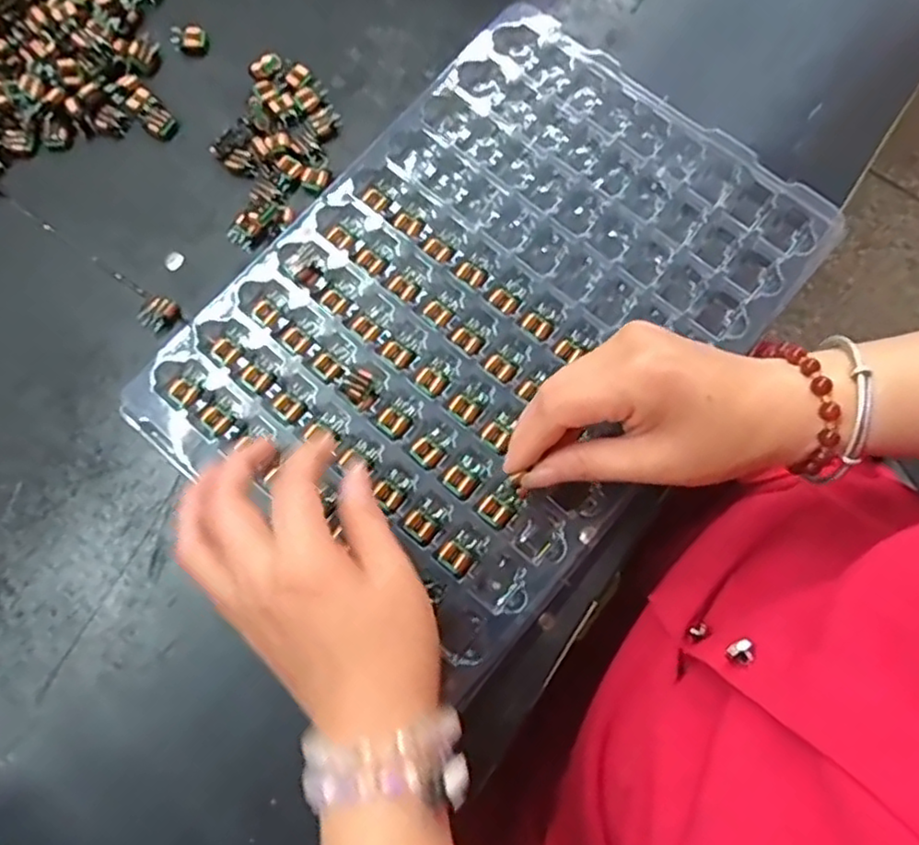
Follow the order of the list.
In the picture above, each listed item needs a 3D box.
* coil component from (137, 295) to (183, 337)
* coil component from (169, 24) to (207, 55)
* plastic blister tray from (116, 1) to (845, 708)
[{"bbox_3d":[-0.170,-0.061,0.368,0.017,0.011,0.021,42,80,9],"label":"coil component"},{"bbox_3d":[-0.170,-0.241,0.408,0.021,0.011,0.015,3,77,1],"label":"coil component"},{"bbox_3d":[0.019,-0.061,0.358,0.235,0.023,0.325,39,80,8],"label":"plastic blister tray"}]

